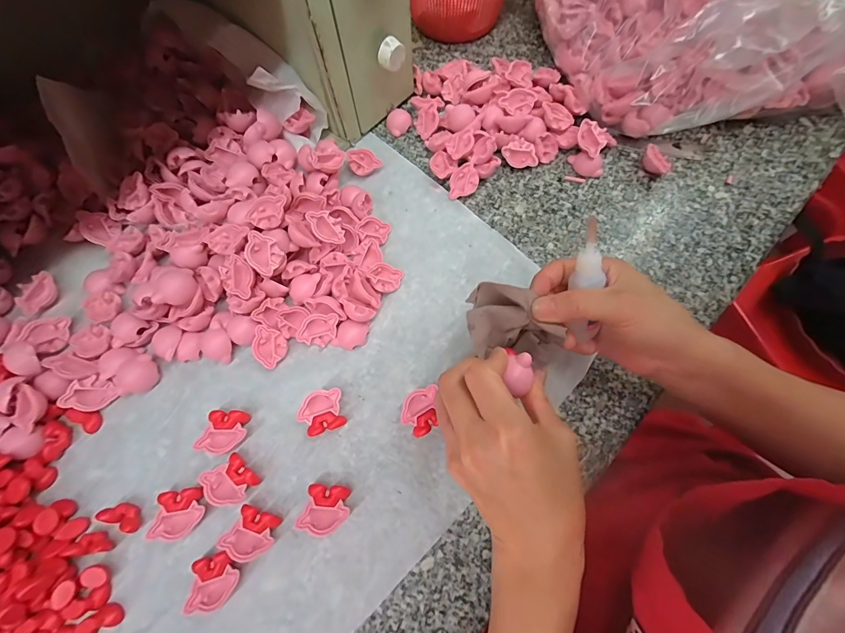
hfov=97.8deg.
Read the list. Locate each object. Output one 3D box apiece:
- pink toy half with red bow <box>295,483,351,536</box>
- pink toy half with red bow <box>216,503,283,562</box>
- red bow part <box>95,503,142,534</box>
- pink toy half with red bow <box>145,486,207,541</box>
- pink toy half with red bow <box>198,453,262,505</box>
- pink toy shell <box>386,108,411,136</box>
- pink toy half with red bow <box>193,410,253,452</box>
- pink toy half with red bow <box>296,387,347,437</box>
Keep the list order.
[{"bbox_3d":[-0.073,0.145,0.278,0.034,0.015,0.032,3,71,1],"label":"pink toy half with red bow"},{"bbox_3d":[-0.126,0.160,0.272,0.033,0.014,0.032,25,73,8],"label":"pink toy half with red bow"},{"bbox_3d":[-0.227,0.151,0.279,0.031,0.013,0.015,15,72,5],"label":"red bow part"},{"bbox_3d":[-0.182,0.148,0.278,0.033,0.016,0.033,-7,71,-3],"label":"pink toy half with red bow"},{"bbox_3d":[-0.148,0.128,0.285,0.032,0.015,0.033,-40,76,-12],"label":"pink toy half with red bow"},{"bbox_3d":[-0.026,-0.216,0.408,0.028,0.011,0.026,0,71,0],"label":"pink toy shell"},{"bbox_3d":[-0.160,0.093,0.298,0.033,0.018,0.032,-1,71,-1],"label":"pink toy half with red bow"},{"bbox_3d":[-0.082,0.079,0.301,0.035,0.018,0.032,-12,72,-4],"label":"pink toy half with red bow"}]

